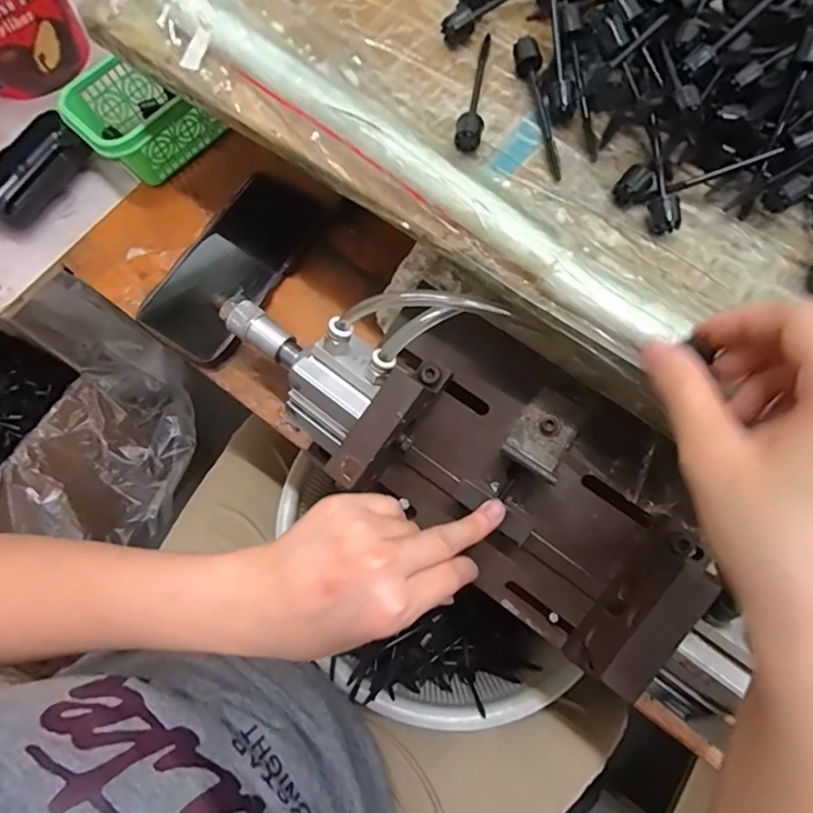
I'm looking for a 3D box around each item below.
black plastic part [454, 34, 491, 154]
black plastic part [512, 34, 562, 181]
[{"bbox_3d":[0.042,-0.182,0.291,0.014,0.013,0.084,12,73,4],"label":"black plastic part"},{"bbox_3d":[0.076,-0.169,0.286,0.015,0.015,0.084,-11,72,-3],"label":"black plastic part"}]

